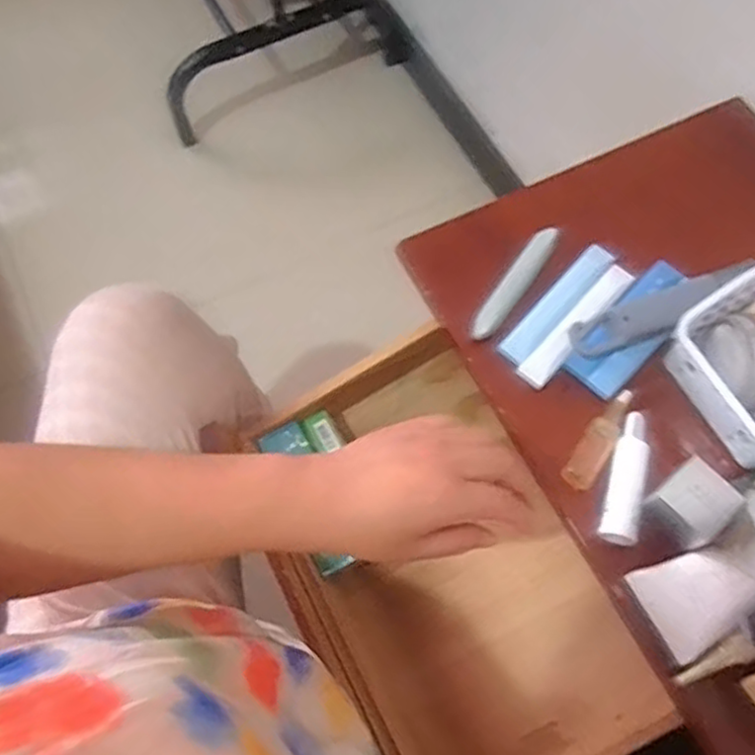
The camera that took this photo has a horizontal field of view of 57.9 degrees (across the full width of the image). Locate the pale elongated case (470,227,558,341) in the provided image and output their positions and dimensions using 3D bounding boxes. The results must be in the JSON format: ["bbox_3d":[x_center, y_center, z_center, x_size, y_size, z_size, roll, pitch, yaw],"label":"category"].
[{"bbox_3d":[0.110,-0.075,0.549,0.020,0.016,0.116,34,71,13],"label":"pale elongated case"}]

